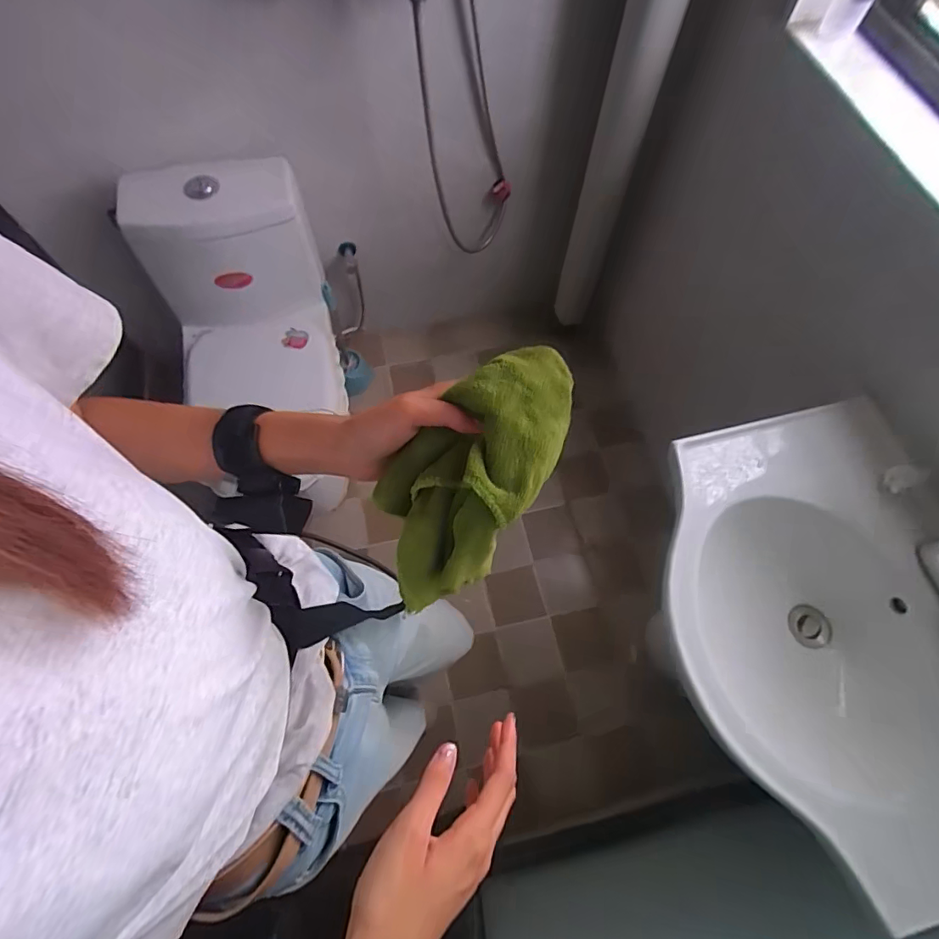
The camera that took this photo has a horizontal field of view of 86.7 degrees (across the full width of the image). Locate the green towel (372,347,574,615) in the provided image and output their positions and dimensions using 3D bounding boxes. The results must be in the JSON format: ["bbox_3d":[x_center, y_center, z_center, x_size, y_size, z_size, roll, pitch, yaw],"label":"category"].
[{"bbox_3d":[-0.005,0.008,0.329,0.087,0.067,0.191,37,108,14],"label":"green towel"}]

